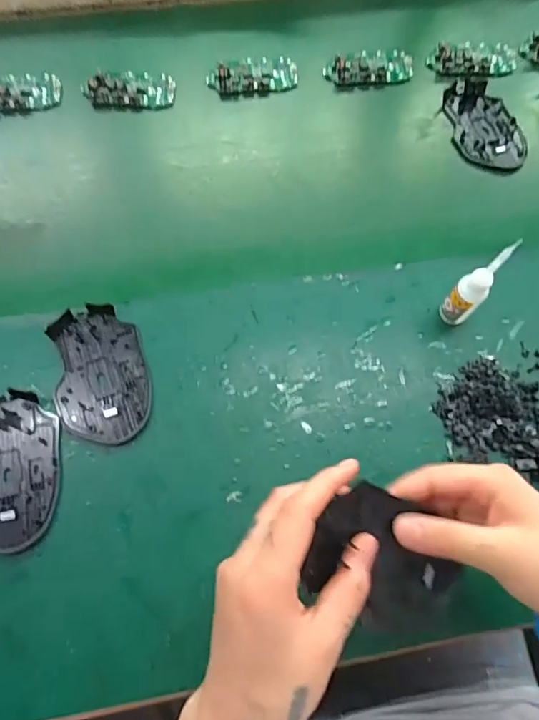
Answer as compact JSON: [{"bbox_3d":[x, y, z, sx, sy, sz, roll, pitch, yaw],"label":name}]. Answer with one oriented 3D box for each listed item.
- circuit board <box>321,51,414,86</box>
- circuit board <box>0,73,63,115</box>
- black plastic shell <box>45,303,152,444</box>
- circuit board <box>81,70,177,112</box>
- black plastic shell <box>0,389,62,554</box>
[{"bbox_3d":[0.112,-0.328,0.545,0.100,0.011,0.045,-8,68,-5],"label":"circuit board"},{"bbox_3d":[-0.273,-0.284,0.514,0.096,0.011,0.047,-9,68,-5],"label":"circuit board"},{"bbox_3d":[-0.137,0.010,0.390,0.071,0.012,0.114,-12,68,-6],"label":"black plastic shell"},{"bbox_3d":[-0.152,-0.293,0.521,0.097,0.016,0.046,-3,68,-3],"label":"circuit board"},{"bbox_3d":[-0.196,0.081,0.362,0.071,0.010,0.114,-8,68,-5],"label":"black plastic shell"}]

